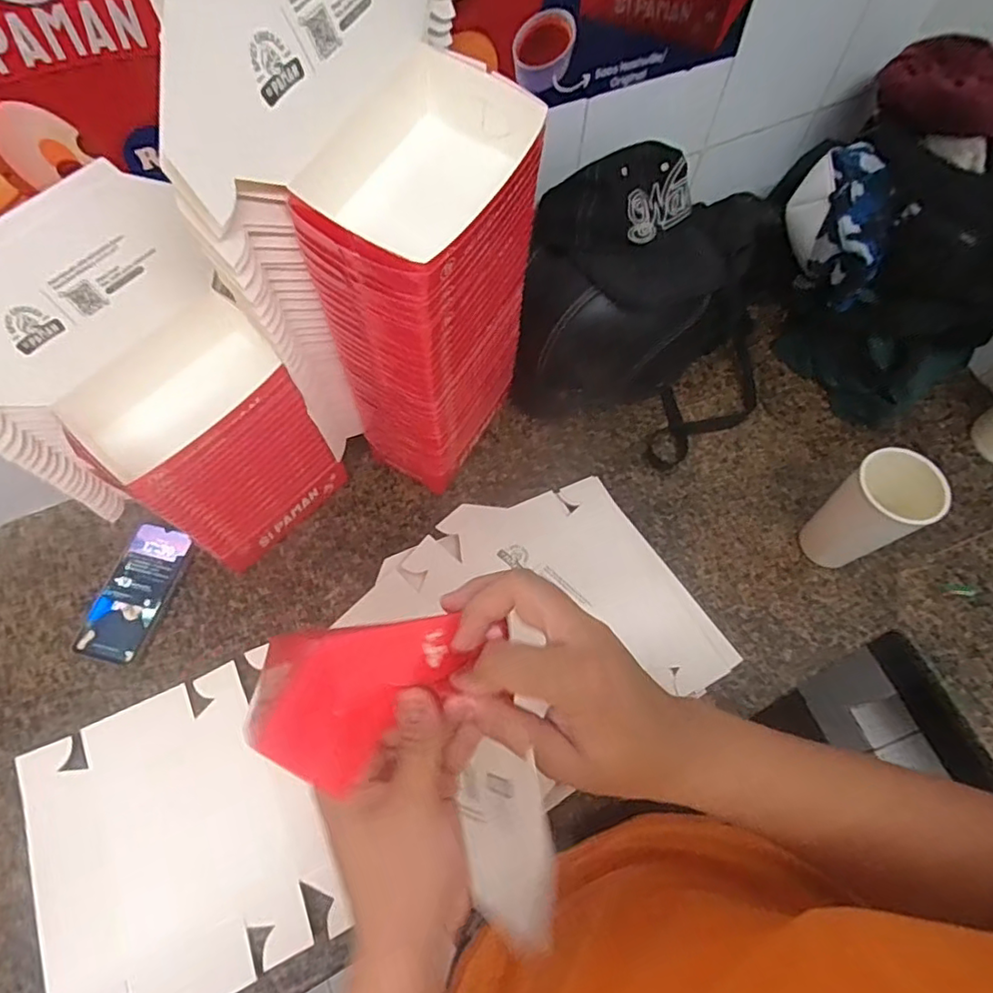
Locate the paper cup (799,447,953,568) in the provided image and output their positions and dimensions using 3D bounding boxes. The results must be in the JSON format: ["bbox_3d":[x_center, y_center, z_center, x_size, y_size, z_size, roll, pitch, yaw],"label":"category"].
[{"bbox_3d":[0.416,0.024,0.666,0.076,0.168,0.082,1,64,-1],"label":"paper cup"}]

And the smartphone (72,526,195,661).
[{"bbox_3d":[-0.426,0.108,0.685,0.080,0.013,0.161,13,64,4],"label":"smartphone"}]

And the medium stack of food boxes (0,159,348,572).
[{"bbox_3d":[-0.320,-0.074,0.578,0.186,0.339,0.231,33,67,14],"label":"medium stack of food boxes"}]

